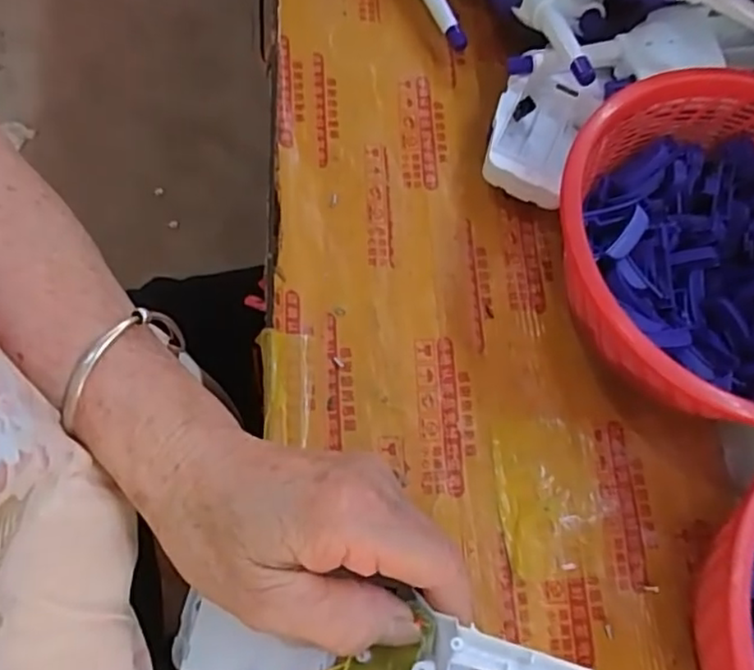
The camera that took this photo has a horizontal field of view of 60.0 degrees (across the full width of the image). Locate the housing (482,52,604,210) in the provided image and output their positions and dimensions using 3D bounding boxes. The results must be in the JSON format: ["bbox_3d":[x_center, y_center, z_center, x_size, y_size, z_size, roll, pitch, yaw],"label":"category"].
[{"bbox_3d":[0.090,-0.114,0.366,0.049,0.030,0.081,25,70,4],"label":"housing"}]

